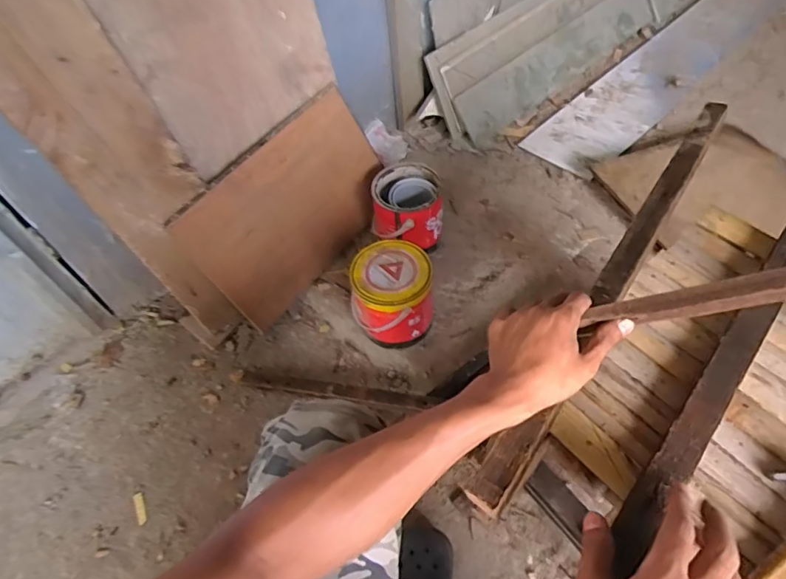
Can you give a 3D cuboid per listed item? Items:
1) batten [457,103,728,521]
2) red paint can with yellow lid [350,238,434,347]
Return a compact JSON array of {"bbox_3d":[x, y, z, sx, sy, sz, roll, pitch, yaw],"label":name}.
[{"bbox_3d":[0.264,-0.033,0.546,0.037,0.018,0.647,29,62,24],"label":"batten"},{"bbox_3d":[-0.001,0.010,0.946,0.151,0.169,0.150,-3,54,4],"label":"red paint can with yellow lid"}]

